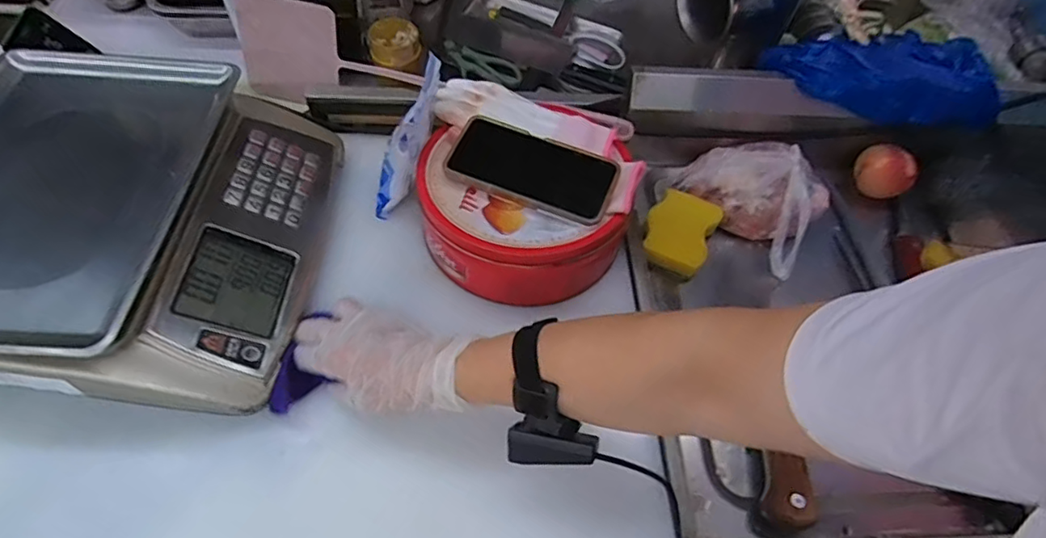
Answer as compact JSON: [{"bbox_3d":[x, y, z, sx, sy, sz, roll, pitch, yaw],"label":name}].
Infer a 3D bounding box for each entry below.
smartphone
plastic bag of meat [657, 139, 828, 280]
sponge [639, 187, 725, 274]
[{"bbox_3d":[0.009,-0.104,0.575,0.166,0.015,0.080,21,58,9],"label":"smartphone"},{"bbox_3d":[0.282,-0.105,0.689,0.182,0.069,0.149,38,62,18],"label":"plastic bag of meat"},{"bbox_3d":[0.181,-0.050,0.643,0.073,0.029,0.105,25,59,11],"label":"sponge"}]

